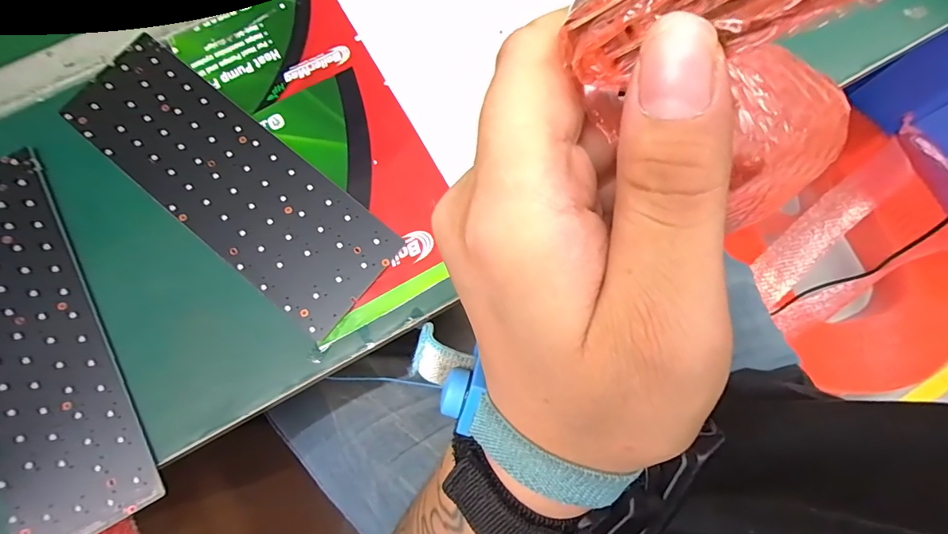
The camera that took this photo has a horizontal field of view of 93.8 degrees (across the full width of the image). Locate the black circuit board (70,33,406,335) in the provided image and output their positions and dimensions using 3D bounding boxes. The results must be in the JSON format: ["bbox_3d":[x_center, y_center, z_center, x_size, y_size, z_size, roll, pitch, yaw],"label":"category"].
[{"bbox_3d":[-0.187,-0.070,0.340,0.280,0.005,0.088,39,81,8],"label":"black circuit board"}]

